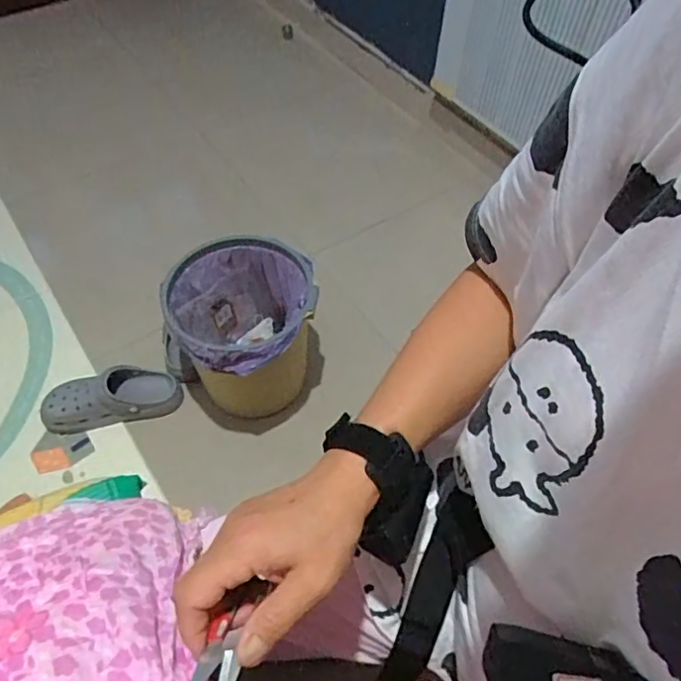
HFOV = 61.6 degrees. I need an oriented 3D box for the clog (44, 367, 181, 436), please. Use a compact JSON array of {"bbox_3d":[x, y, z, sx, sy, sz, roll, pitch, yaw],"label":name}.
[{"bbox_3d":[-0.447,0.104,1.122,0.253,0.074,0.093,-9,54,-22],"label":"clog"}]

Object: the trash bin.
[{"bbox_3d":[-0.175,-0.007,1.096,0.265,0.257,0.266,-25,59,-17],"label":"trash bin"}]

